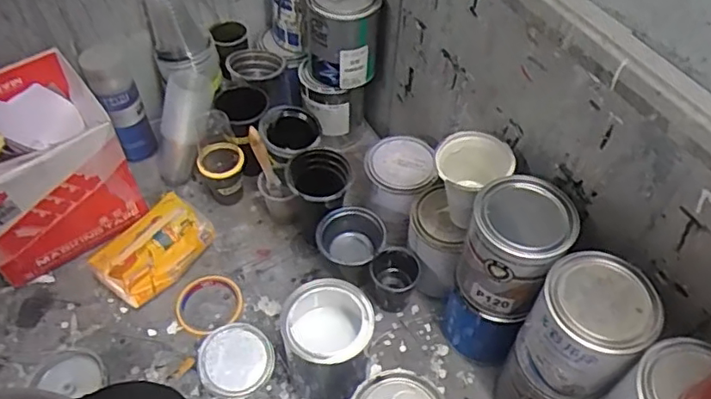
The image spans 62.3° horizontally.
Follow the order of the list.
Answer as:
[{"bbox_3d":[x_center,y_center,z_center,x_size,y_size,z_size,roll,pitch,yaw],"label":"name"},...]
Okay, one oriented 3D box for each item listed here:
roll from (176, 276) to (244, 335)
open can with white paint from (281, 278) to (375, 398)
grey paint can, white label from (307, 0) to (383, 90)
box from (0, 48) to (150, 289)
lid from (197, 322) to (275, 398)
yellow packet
[{"bbox_3d":[-0.205,0.145,0.823,0.093,0.026,0.099,1,52,-1],"label":"roll"},{"bbox_3d":[-0.033,0.178,0.739,0.099,0.134,0.108,1,52,-1],"label":"open can with white paint"},{"bbox_3d":[-0.021,-0.254,0.901,0.107,0.126,0.105,-7,52,-7],"label":"grey paint can, white label"},{"bbox_3d":[-0.474,-0.052,0.871,0.229,0.184,0.229,-30,58,-23],"label":"box"},{"bbox_3d":[-0.158,0.213,0.779,0.095,0.021,0.090,1,52,-1],"label":"lid"},{"bbox_3d":[-0.296,0.073,0.863,0.103,0.052,0.160,30,57,20],"label":"yellow packet"}]

